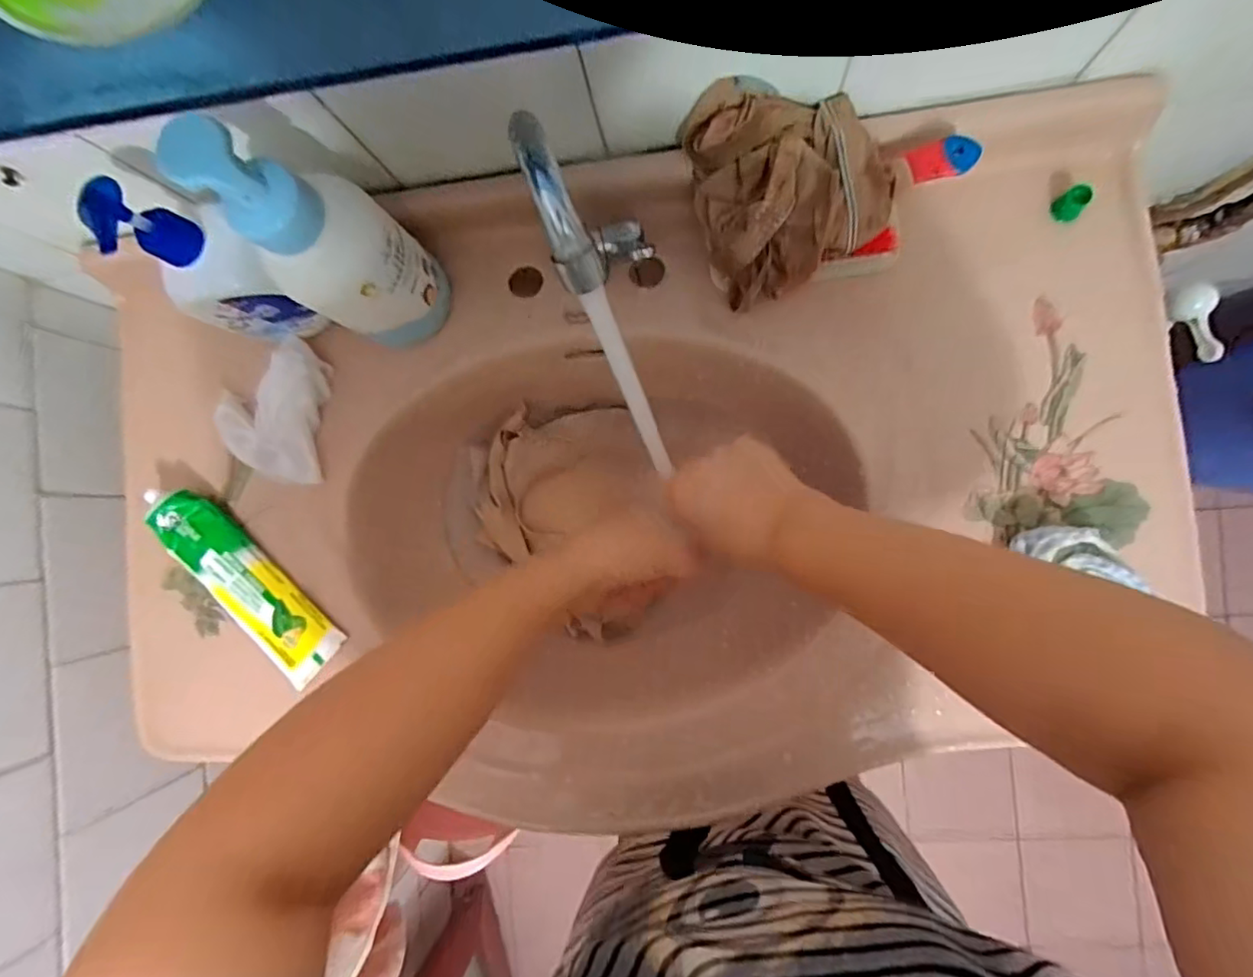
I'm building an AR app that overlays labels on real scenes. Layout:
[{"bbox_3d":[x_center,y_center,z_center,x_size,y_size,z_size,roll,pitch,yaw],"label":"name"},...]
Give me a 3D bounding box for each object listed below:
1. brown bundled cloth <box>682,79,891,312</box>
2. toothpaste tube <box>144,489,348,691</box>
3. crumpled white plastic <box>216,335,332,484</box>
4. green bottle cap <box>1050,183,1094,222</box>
[{"bbox_3d":[0.109,-0.199,0.401,0.117,0.093,0.117,-14,87,6],"label":"brown bundled cloth"},{"bbox_3d":[-0.314,0.076,0.466,0.191,0.027,0.059,43,94,6],"label":"toothpaste tube"},{"bbox_3d":[-0.288,-0.063,0.469,0.084,0.033,0.107,5,90,7],"label":"crumpled white plastic"},{"bbox_3d":[0.313,-0.200,0.407,0.020,0.022,0.019,0,89,7],"label":"green bottle cap"}]

